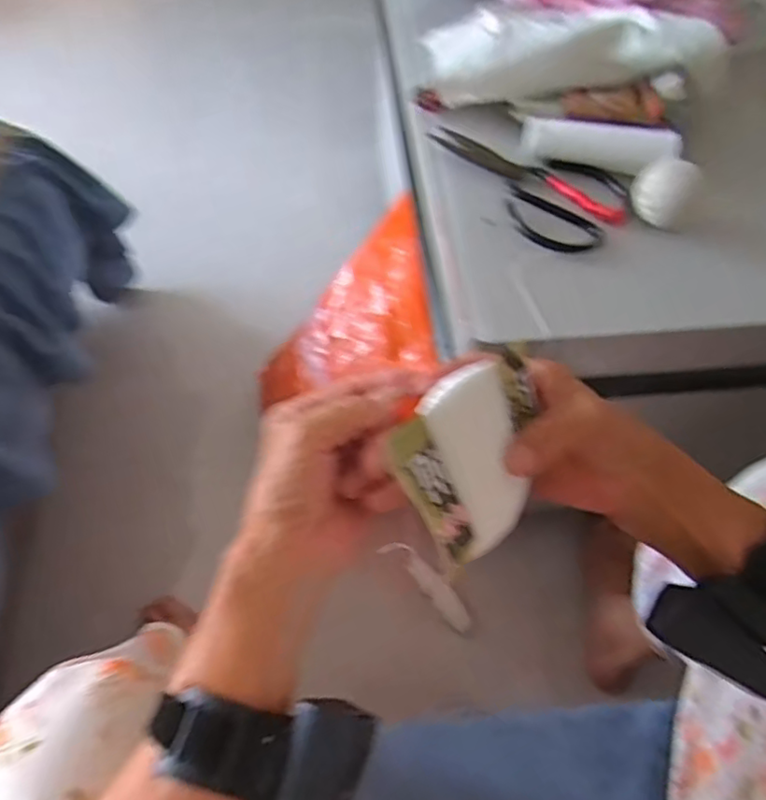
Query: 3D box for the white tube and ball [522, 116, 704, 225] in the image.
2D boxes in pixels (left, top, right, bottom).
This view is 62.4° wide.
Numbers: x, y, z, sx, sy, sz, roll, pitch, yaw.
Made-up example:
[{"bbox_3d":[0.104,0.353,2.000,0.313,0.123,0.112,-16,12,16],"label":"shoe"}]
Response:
[{"bbox_3d":[0.208,-0.220,0.567,0.048,0.054,0.172,-34,64,-21],"label":"white tube and ball"}]

